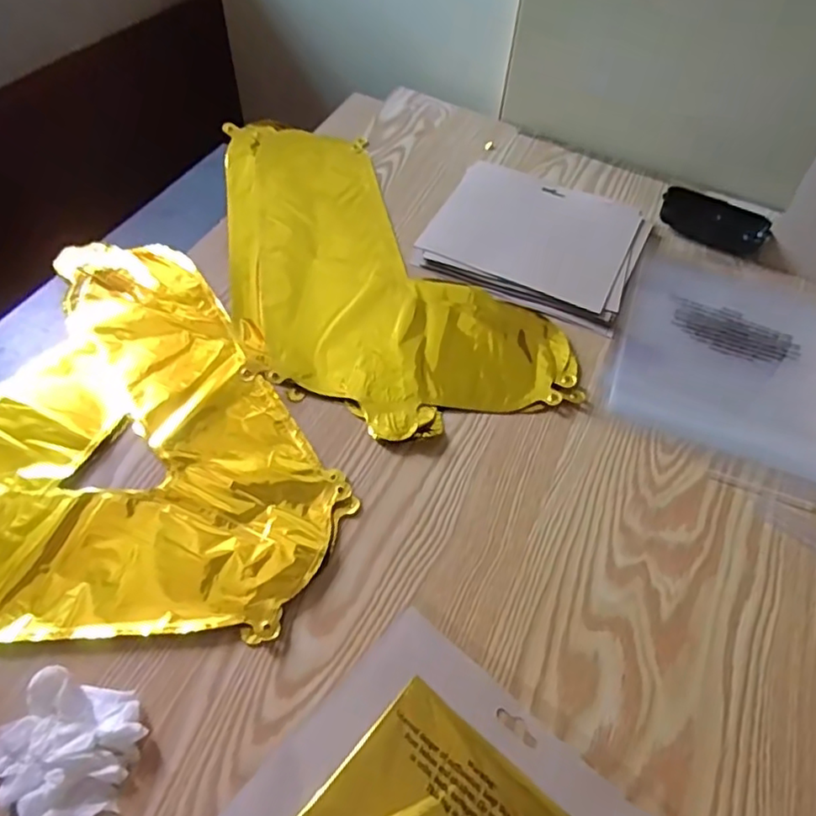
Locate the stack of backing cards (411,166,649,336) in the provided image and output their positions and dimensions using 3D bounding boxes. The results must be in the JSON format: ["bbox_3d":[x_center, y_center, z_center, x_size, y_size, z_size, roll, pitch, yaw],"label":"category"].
[{"bbox_3d":[0.130,-0.173,0.616,0.200,0.012,0.177,22,56,11],"label":"stack of backing cards"}]

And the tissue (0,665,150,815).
[{"bbox_3d":[-0.192,0.188,0.334,0.078,0.021,0.070,14,55,5],"label":"tissue"}]

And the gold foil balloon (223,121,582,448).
[{"bbox_3d":[-0.058,-0.137,0.580,0.233,0.018,0.430,-27,61,-21],"label":"gold foil balloon"}]

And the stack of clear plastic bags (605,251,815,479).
[{"bbox_3d":[0.305,-0.054,0.557,0.211,0.011,0.234,21,56,10],"label":"stack of clear plastic bags"}]

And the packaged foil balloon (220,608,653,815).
[{"bbox_3d":[0.021,0.232,0.332,0.193,0.016,0.163,36,60,20],"label":"packaged foil balloon"}]

